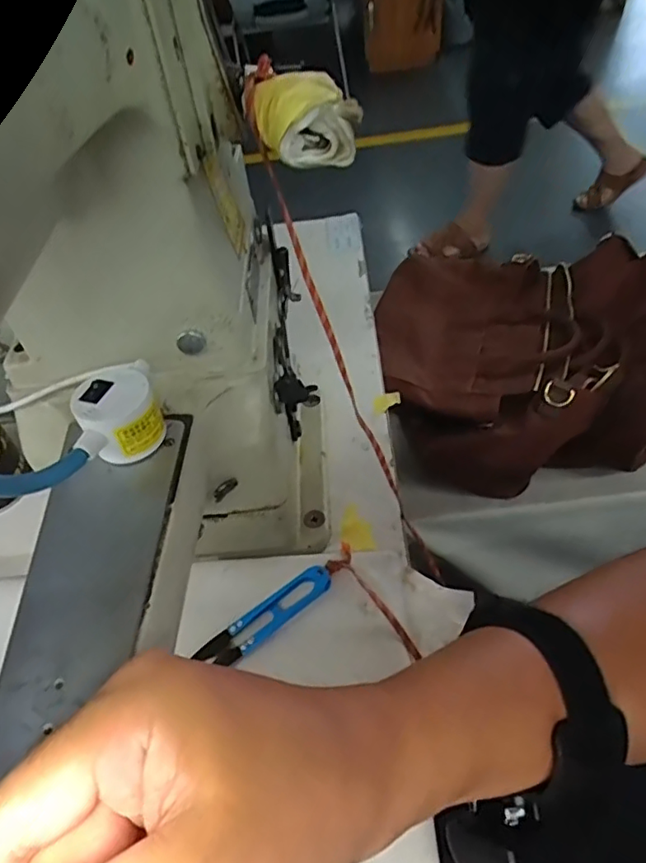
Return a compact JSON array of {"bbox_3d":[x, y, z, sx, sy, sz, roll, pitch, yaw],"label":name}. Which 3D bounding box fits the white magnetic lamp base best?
[{"bbox_3d":[-0.098,-0.009,0.281,0.036,0.031,0.044,-19,49,-8],"label":"white magnetic lamp base"}]

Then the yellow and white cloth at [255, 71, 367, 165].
[{"bbox_3d":[-0.007,-0.129,0.240,0.042,0.025,0.035,-8,49,2],"label":"yellow and white cloth"}]

